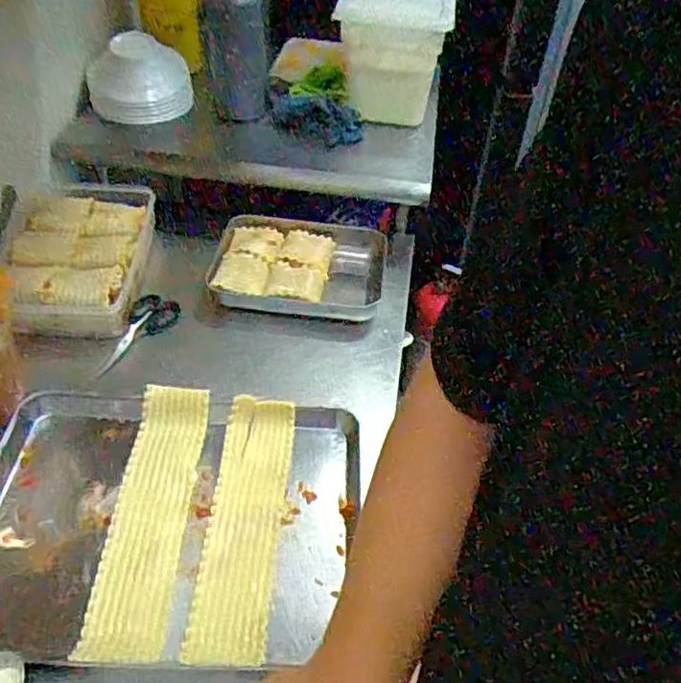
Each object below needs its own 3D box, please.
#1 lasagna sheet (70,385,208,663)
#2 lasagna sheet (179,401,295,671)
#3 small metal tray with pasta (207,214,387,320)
[{"bbox_3d":[-0.202,0.176,0.669,0.082,0.033,0.304,2,44,-1],"label":"lasagna sheet"},{"bbox_3d":[-0.101,0.186,0.678,0.075,0.040,0.292,4,44,1],"label":"lasagna sheet"},{"bbox_3d":[-0.057,-0.112,0.967,0.251,0.059,0.191,3,44,0],"label":"small metal tray with pasta"}]

